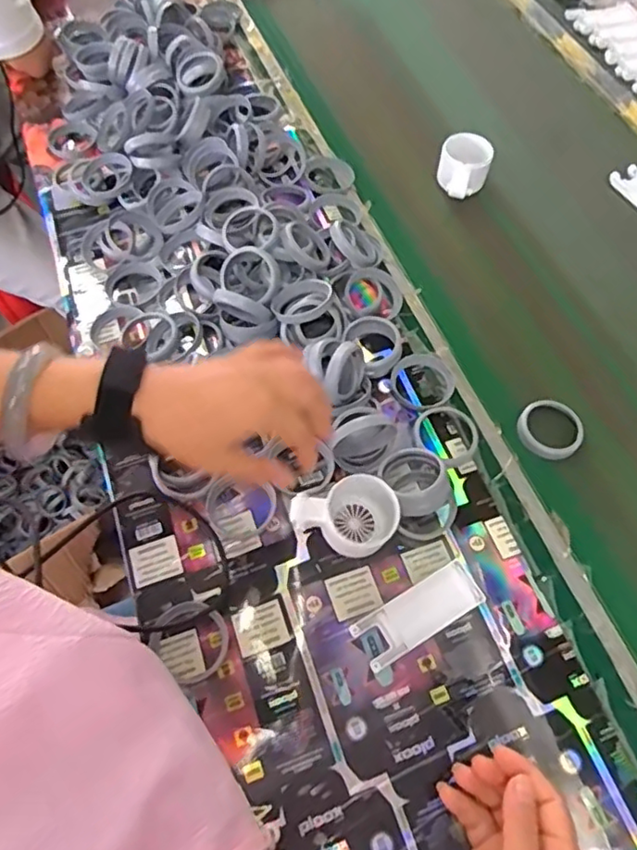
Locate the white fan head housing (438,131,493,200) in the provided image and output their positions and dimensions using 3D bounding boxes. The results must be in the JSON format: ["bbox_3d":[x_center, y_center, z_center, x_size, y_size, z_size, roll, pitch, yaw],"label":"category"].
[{"bbox_3d":[0.172,-0.303,0.717,0.059,0.049,0.070,17,63,8],"label":"white fan head housing"}]

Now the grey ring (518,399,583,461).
[{"bbox_3d":[0.224,0.004,0.577,0.058,0.014,0.059,0,62,-1],"label":"grey ring"}]

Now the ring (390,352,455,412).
[{"bbox_3d":[0.100,-0.043,0.568,0.058,0.009,0.065,41,69,19],"label":"ring"}]

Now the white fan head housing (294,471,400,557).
[{"bbox_3d":[0.024,0.080,0.490,0.082,0.054,0.057,-18,64,-10],"label":"white fan head housing"}]

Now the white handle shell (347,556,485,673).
[{"bbox_3d":[0.079,0.150,0.477,0.102,0.013,0.039,-28,66,-14],"label":"white handle shell"}]

